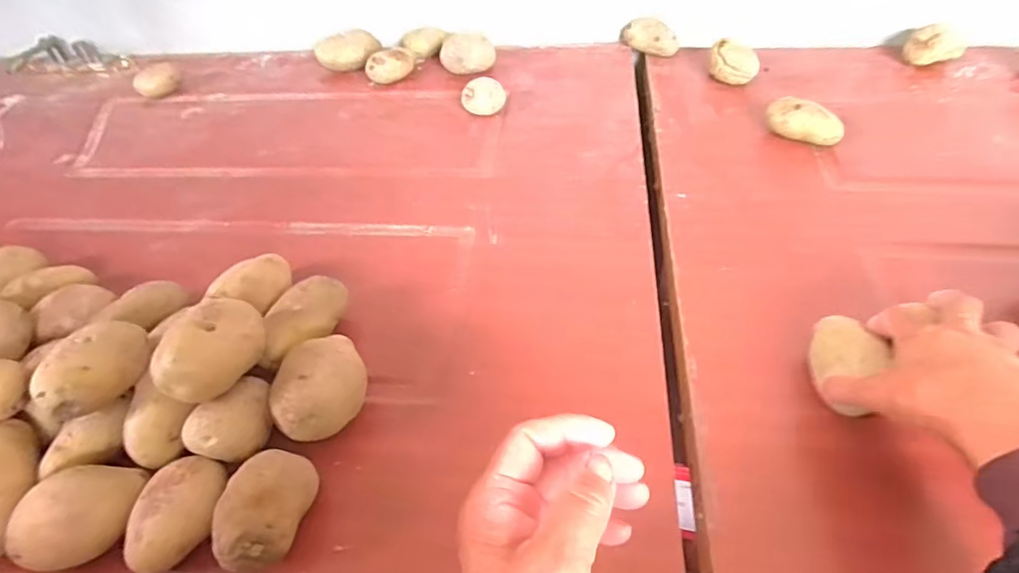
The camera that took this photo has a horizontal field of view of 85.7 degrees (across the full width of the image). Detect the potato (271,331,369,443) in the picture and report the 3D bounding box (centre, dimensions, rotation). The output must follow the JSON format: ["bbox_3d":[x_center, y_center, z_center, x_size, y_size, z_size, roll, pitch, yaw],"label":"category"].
[{"bbox_3d":[-0.135,0.074,0.398,0.067,0.059,0.059,-30,52,-21],"label":"potato"}]

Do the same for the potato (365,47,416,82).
[{"bbox_3d":[-0.168,-0.315,0.771,0.068,0.042,0.052,-13,48,-7],"label":"potato"}]

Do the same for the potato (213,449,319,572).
[{"bbox_3d":[-0.150,0.141,0.346,0.048,0.048,0.070,-9,48,-4],"label":"potato"}]

